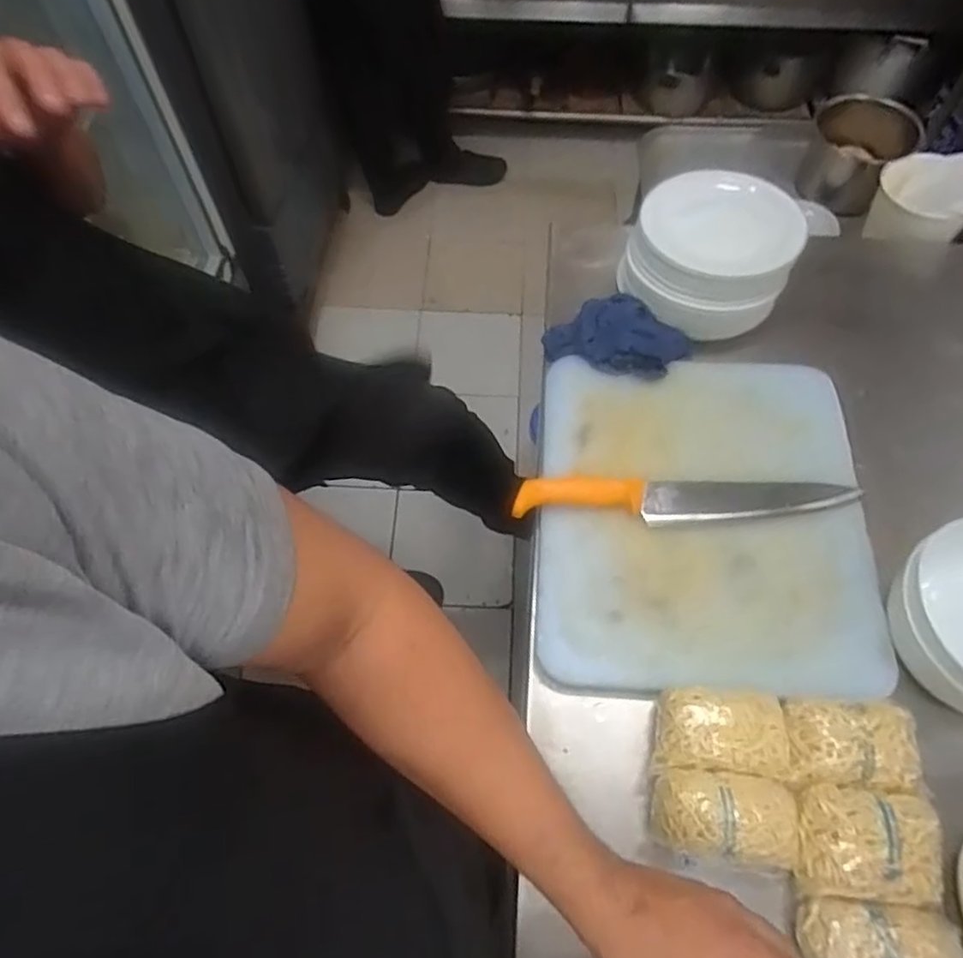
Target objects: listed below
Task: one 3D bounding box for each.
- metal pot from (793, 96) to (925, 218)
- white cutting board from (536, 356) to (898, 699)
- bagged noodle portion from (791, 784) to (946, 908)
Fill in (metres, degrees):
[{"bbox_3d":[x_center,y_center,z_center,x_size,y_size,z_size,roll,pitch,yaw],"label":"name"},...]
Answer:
[{"bbox_3d":[0.572,-0.499,1.020,0.140,0.140,0.133,0,61,0],"label":"metal pot"},{"bbox_3d":[0.231,0.030,0.707,0.332,0.037,0.377,2,61,1],"label":"white cutting board"},{"bbox_3d":[0.320,0.298,0.545,0.112,0.032,0.083,4,61,2],"label":"bagged noodle portion"}]

